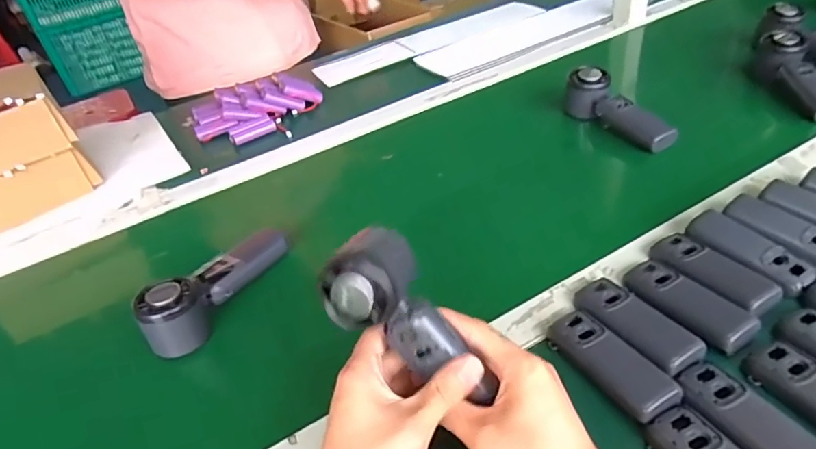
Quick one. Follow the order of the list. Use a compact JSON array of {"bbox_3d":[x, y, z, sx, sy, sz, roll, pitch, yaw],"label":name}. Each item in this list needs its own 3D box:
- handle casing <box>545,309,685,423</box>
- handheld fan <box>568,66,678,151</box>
[{"bbox_3d":[0.157,0.107,0.409,0.040,0.016,0.104,-26,42,-21],"label":"handle casing"},{"bbox_3d":[0.272,-0.148,0.678,0.046,0.061,0.165,-22,41,-16],"label":"handheld fan"}]

